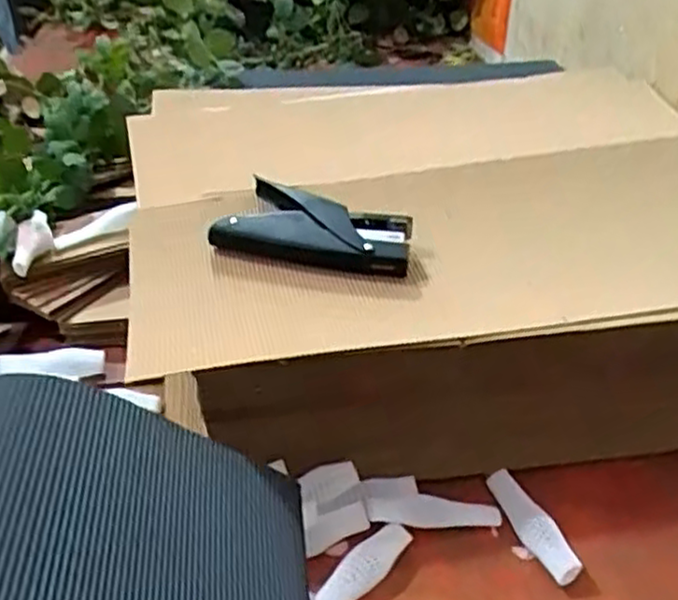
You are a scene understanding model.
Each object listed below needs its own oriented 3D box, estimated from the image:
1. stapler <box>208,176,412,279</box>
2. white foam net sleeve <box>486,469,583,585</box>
[{"bbox_3d":[-0.017,-0.055,0.568,0.151,0.037,0.067,11,37,14],"label":"stapler"},{"bbox_3d":[0.139,0.164,0.527,0.021,0.025,0.095,-14,39,-18],"label":"white foam net sleeve"}]

